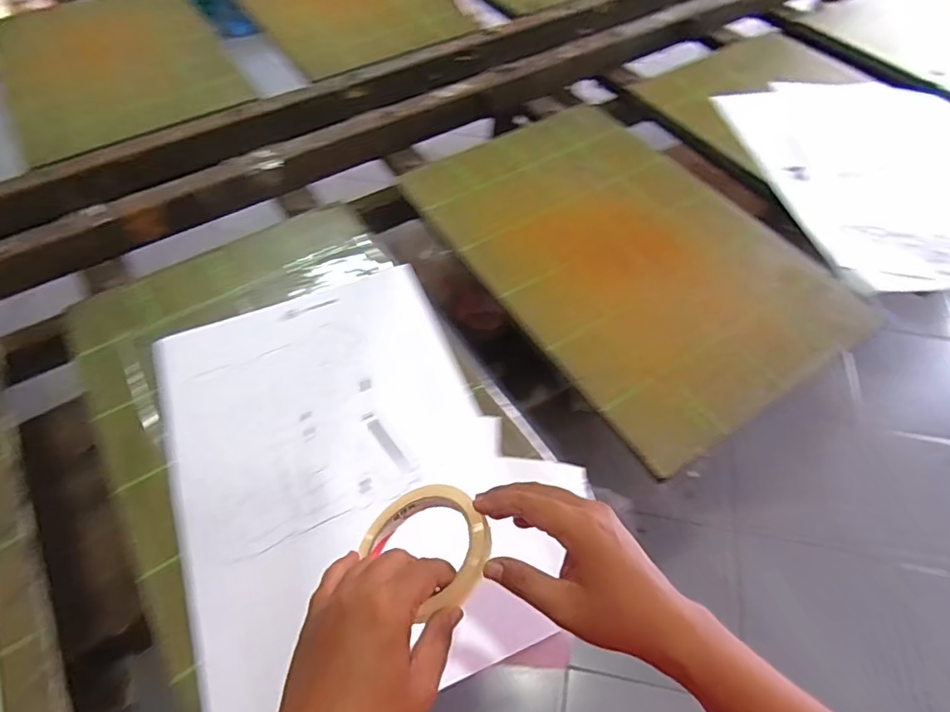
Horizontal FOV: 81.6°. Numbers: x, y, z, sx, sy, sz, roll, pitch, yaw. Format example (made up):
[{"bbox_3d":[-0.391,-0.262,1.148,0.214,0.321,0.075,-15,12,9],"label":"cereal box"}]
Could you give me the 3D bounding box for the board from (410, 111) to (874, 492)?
[{"bbox_3d":[0.204,-0.159,0.766,0.393,0.017,0.570,-27,61,-19],"label":"board"}]

